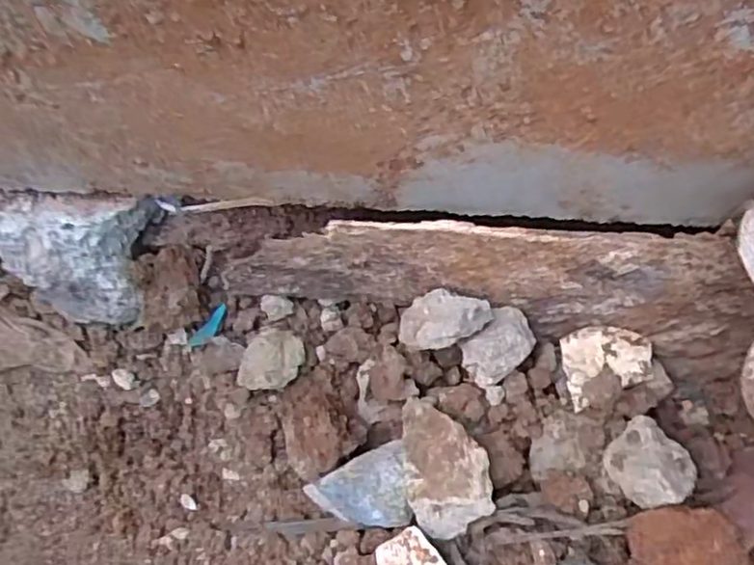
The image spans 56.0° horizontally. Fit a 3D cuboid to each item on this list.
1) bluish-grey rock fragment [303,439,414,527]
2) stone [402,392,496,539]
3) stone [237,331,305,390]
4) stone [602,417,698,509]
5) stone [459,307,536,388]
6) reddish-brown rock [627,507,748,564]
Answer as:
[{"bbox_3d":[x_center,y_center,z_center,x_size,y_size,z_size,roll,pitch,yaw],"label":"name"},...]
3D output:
[{"bbox_3d":[-0.017,0.180,0.625,0.087,0.036,0.069,-7,64,-2],"label":"bluish-grey rock fragment"},{"bbox_3d":[0.056,0.149,0.598,0.066,0.035,0.114,-8,64,-3],"label":"stone"},{"bbox_3d":[-0.100,0.073,0.659,0.062,0.037,0.048,-1,64,1],"label":"stone"},{"bbox_3d":[0.224,0.147,0.581,0.060,0.054,0.066,0,64,1],"label":"stone"},{"bbox_3d":[0.109,0.056,0.630,0.064,0.041,0.048,-42,70,-18],"label":"stone"},{"bbox_3d":[0.234,0.200,0.540,0.077,0.047,0.062,29,68,15],"label":"reddish-brown rock"}]

